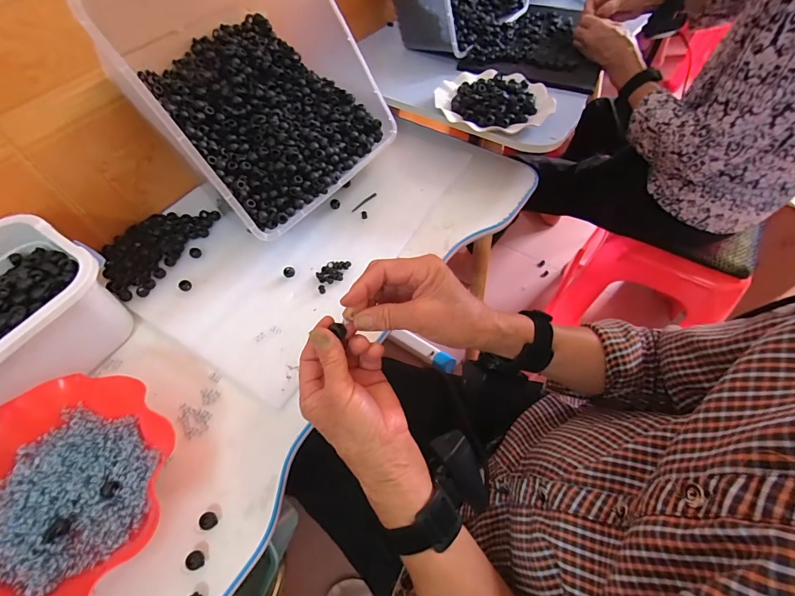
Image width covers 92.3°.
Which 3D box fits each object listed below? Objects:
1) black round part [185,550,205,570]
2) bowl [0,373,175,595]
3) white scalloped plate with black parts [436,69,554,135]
[{"bbox_3d":[-0.192,0.249,0.362,0.014,0.007,0.015,-1,57,2],"label":"black round part"},{"bbox_3d":[-0.326,0.192,0.368,0.212,0.067,0.210,-1,57,2],"label":"bowl"},{"bbox_3d":[0.157,-0.326,0.618,0.182,0.026,0.161,7,57,7],"label":"white scalloped plate with black parts"}]

